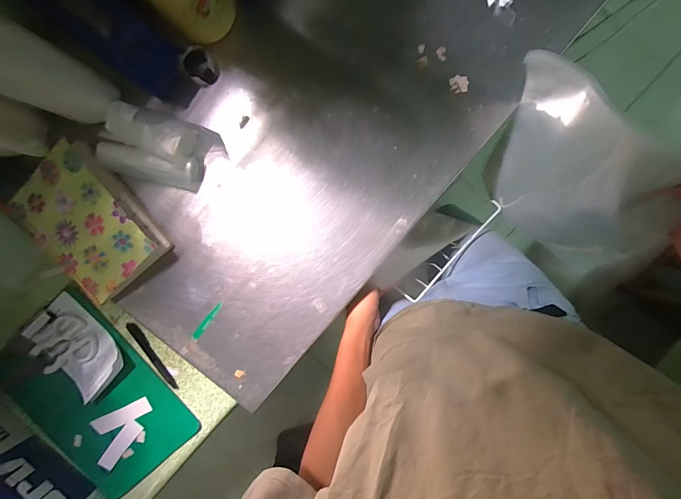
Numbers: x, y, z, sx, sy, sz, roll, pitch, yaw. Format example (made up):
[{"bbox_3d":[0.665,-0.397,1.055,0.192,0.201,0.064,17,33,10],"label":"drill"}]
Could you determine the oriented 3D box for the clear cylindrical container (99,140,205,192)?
[{"bbox_3d":[-0.276,-0.125,0.454,0.142,0.040,0.053,14,94,2],"label":"clear cylindrical container"}]

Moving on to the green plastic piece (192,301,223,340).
[{"bbox_3d":[-0.206,0.110,0.489,0.010,0.005,0.068,37,95,0],"label":"green plastic piece"}]

